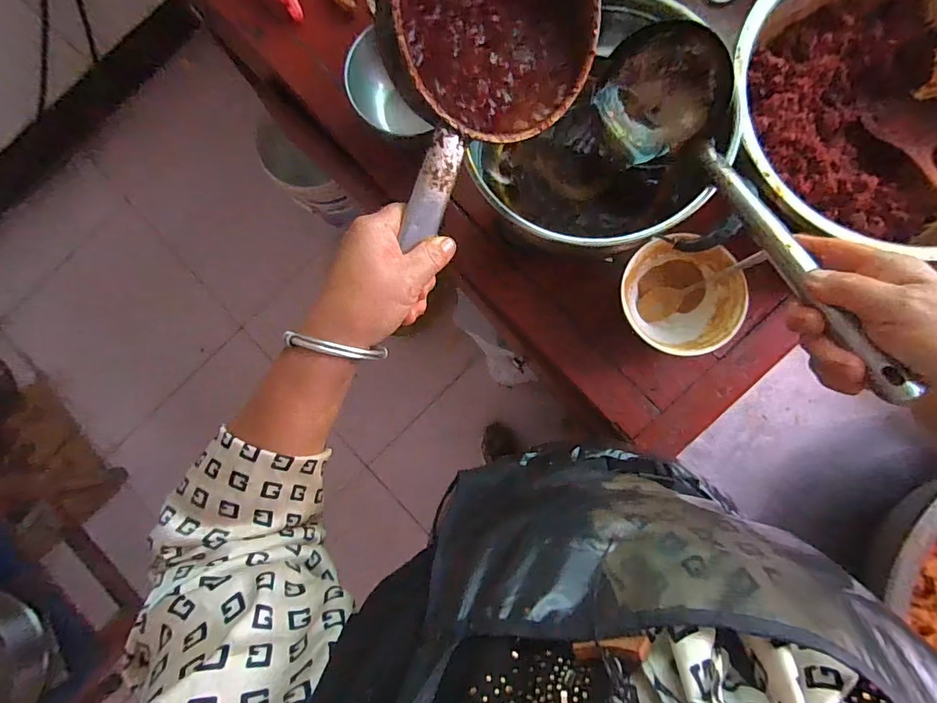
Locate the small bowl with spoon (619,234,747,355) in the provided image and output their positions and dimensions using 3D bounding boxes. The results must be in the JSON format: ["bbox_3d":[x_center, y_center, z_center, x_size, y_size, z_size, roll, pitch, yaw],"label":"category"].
[{"bbox_3d":[0.237,-0.062,0.529,0.125,0.063,0.133,0,86,3],"label":"small bowl with spoon"}]

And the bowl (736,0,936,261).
[{"bbox_3d":[0.451,-0.265,0.497,0.340,0.114,0.334,0,86,3],"label":"bowl"}]

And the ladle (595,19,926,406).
[{"bbox_3d":[0.211,-0.131,0.376,0.091,0.084,0.381,-16,62,2],"label":"ladle"}]

